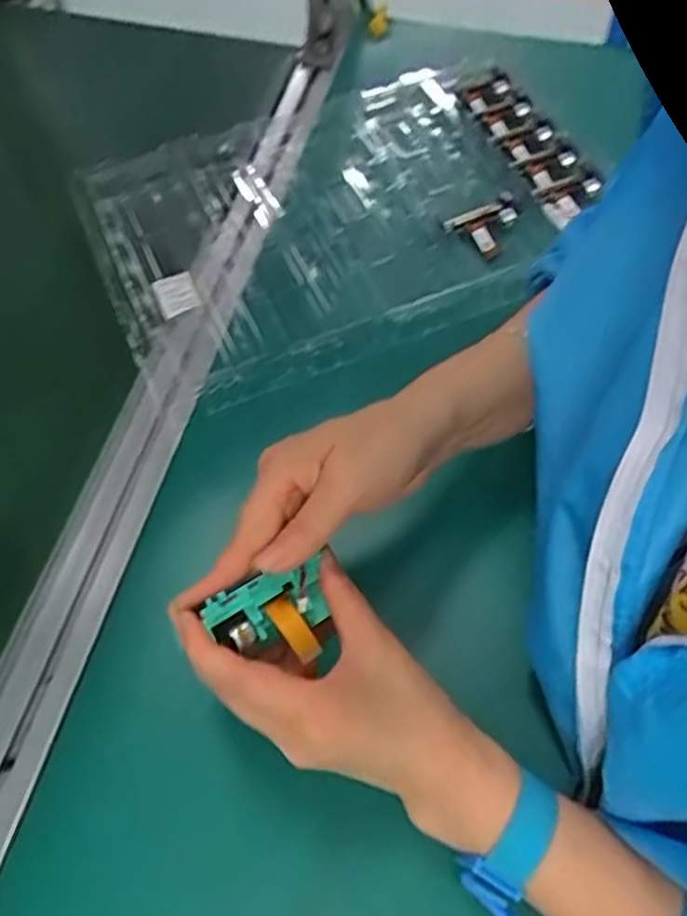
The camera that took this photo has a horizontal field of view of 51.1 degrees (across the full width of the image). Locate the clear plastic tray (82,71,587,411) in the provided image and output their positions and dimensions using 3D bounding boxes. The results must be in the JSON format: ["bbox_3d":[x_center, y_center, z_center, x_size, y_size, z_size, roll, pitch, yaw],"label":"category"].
[{"bbox_3d":[-0.001,-0.213,0.621,0.406,0.034,0.293,-20,61,-12],"label":"clear plastic tray"}]

